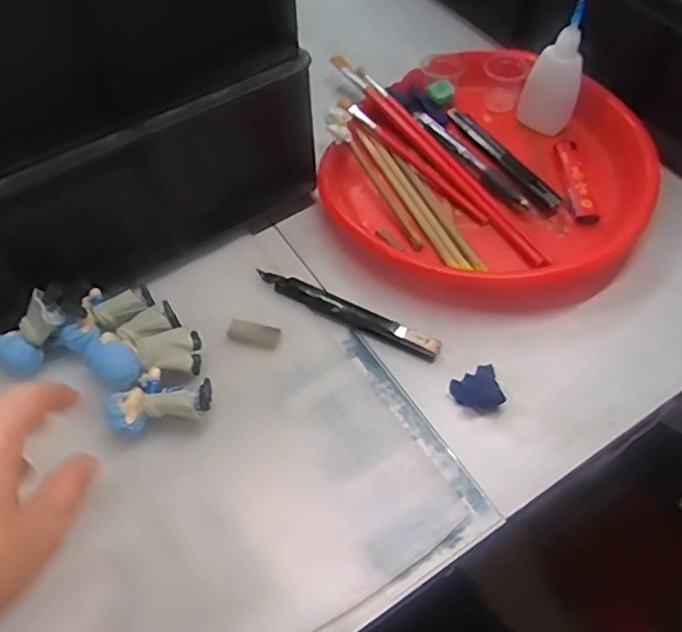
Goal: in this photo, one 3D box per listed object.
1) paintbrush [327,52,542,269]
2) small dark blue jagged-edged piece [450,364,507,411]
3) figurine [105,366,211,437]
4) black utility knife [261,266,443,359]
[{"bbox_3d":[0.071,-0.134,0.499,0.011,0.013,0.263,-30,62,-18],"label":"paintbrush"},{"bbox_3d":[0.088,0.047,0.396,0.032,0.012,0.028,-15,58,-10],"label":"small dark blue jagged-edged piece"},{"bbox_3d":[-0.111,0.051,0.378,0.061,0.023,0.034,-9,57,-6],"label":"figurine"},{"bbox_3d":[0.004,-0.004,0.429,0.137,0.008,0.019,24,60,15],"label":"black utility knife"}]

